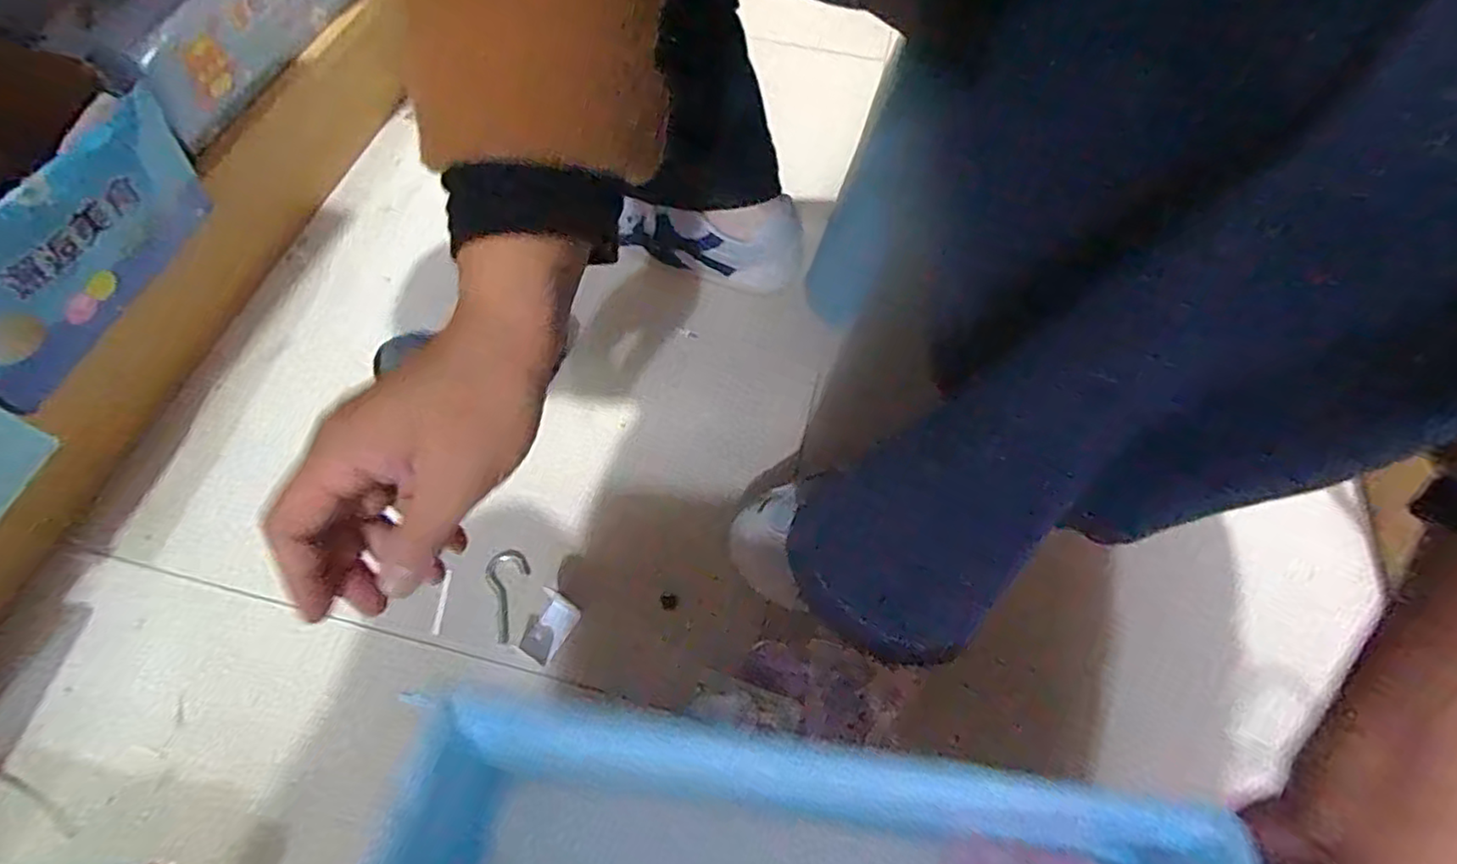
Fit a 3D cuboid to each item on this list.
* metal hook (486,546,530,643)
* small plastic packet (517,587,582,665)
[{"bbox_3d":[-0.162,0.120,0.489,0.030,0.005,0.067,-15,64,-10],"label":"metal hook"},{"bbox_3d":[-0.132,0.143,0.479,0.029,0.006,0.047,27,64,12],"label":"small plastic packet"}]

